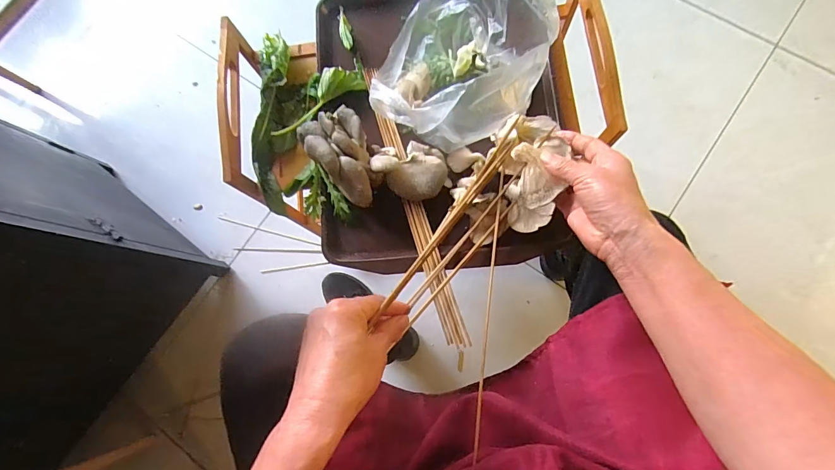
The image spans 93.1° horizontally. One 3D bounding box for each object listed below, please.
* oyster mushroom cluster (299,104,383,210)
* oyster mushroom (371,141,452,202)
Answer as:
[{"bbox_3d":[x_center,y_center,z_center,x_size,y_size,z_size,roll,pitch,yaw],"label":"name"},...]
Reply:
[{"bbox_3d":[-0.090,-0.098,0.496,0.079,0.049,0.123,-36,79,-2],"label":"oyster mushroom cluster"},{"bbox_3d":[-0.007,-0.083,0.493,0.087,0.038,0.077,-17,79,1],"label":"oyster mushroom"}]

